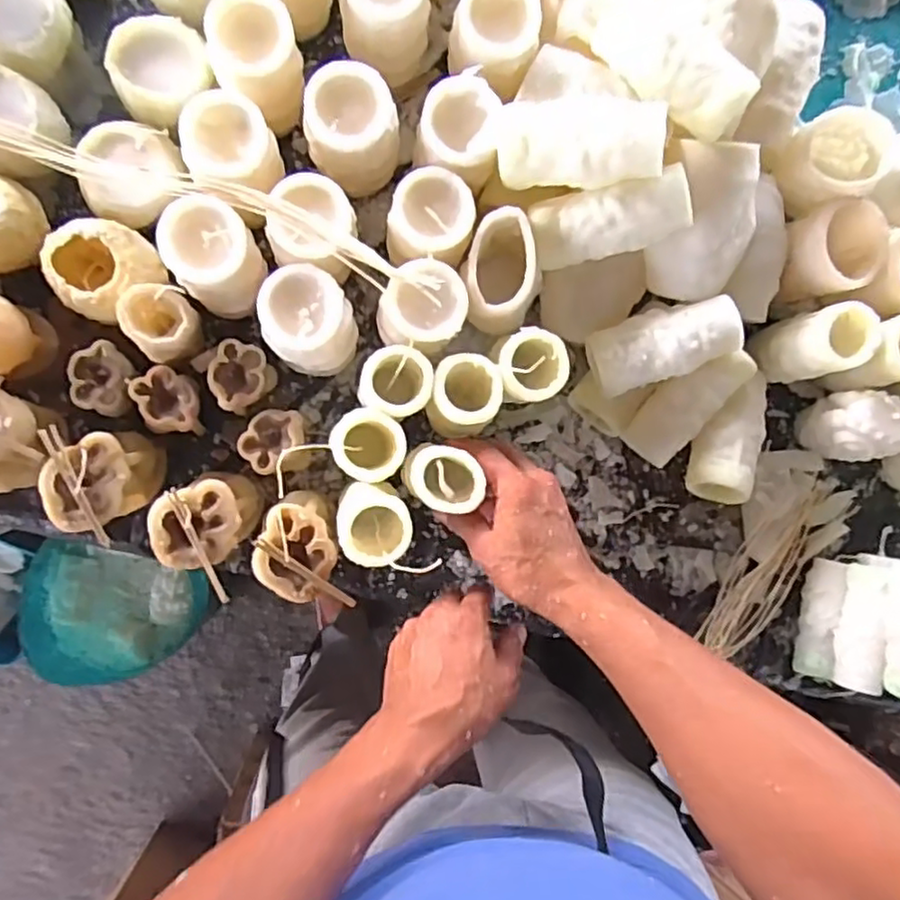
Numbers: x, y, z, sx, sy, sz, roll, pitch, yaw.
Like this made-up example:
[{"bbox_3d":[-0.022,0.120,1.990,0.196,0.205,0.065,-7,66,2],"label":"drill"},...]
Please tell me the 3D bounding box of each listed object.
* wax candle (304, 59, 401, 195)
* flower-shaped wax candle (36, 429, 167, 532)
[{"bbox_3d":[-0.072,-0.238,0.509,0.071,0.084,0.067,-7,92,-5],"label":"wax candle"},{"bbox_3d":[-0.262,0.023,0.514,0.073,0.076,0.062,-24,93,-4],"label":"flower-shaped wax candle"}]

